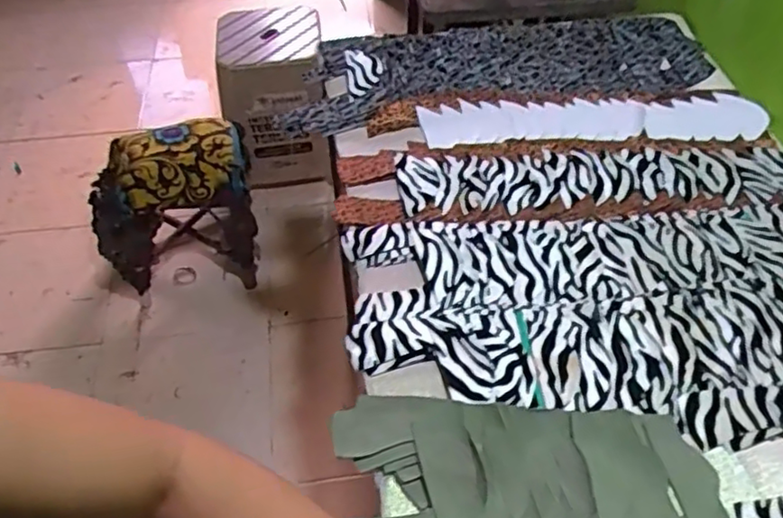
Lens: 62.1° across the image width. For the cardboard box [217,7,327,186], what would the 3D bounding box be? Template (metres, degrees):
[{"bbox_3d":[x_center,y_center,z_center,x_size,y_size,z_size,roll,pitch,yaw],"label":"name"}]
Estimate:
[{"bbox_3d":[-0.315,-0.435,1.805,0.275,0.396,0.261,-8,50,-6],"label":"cardboard box"}]

